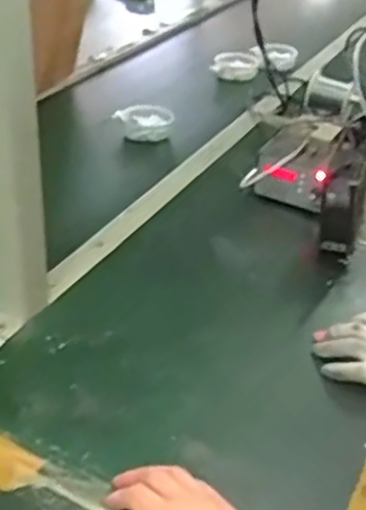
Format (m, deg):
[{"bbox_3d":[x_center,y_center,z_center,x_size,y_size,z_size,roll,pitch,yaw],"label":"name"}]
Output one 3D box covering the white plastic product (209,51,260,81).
[{"bbox_3d":[0.108,-0.387,1.446,0.093,0.040,0.055,6,35,4],"label":"white plastic product"}]

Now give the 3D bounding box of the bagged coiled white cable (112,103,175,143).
[{"bbox_3d":[-0.063,-0.222,1.176,0.086,0.041,0.062,14,36,15],"label":"bagged coiled white cable"}]

